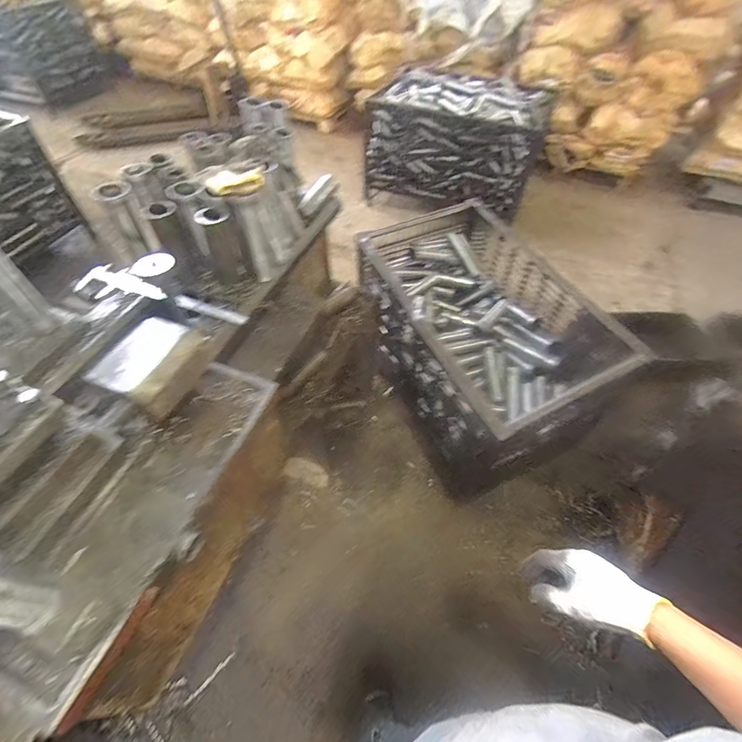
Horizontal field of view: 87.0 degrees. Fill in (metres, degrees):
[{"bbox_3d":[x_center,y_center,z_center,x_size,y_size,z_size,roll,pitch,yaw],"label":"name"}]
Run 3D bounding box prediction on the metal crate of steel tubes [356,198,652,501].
[{"bbox_3d":[0.369,-0.067,1.482,0.582,0.665,0.850,-23,57,-17],"label":"metal crate of steel tubes"}]

